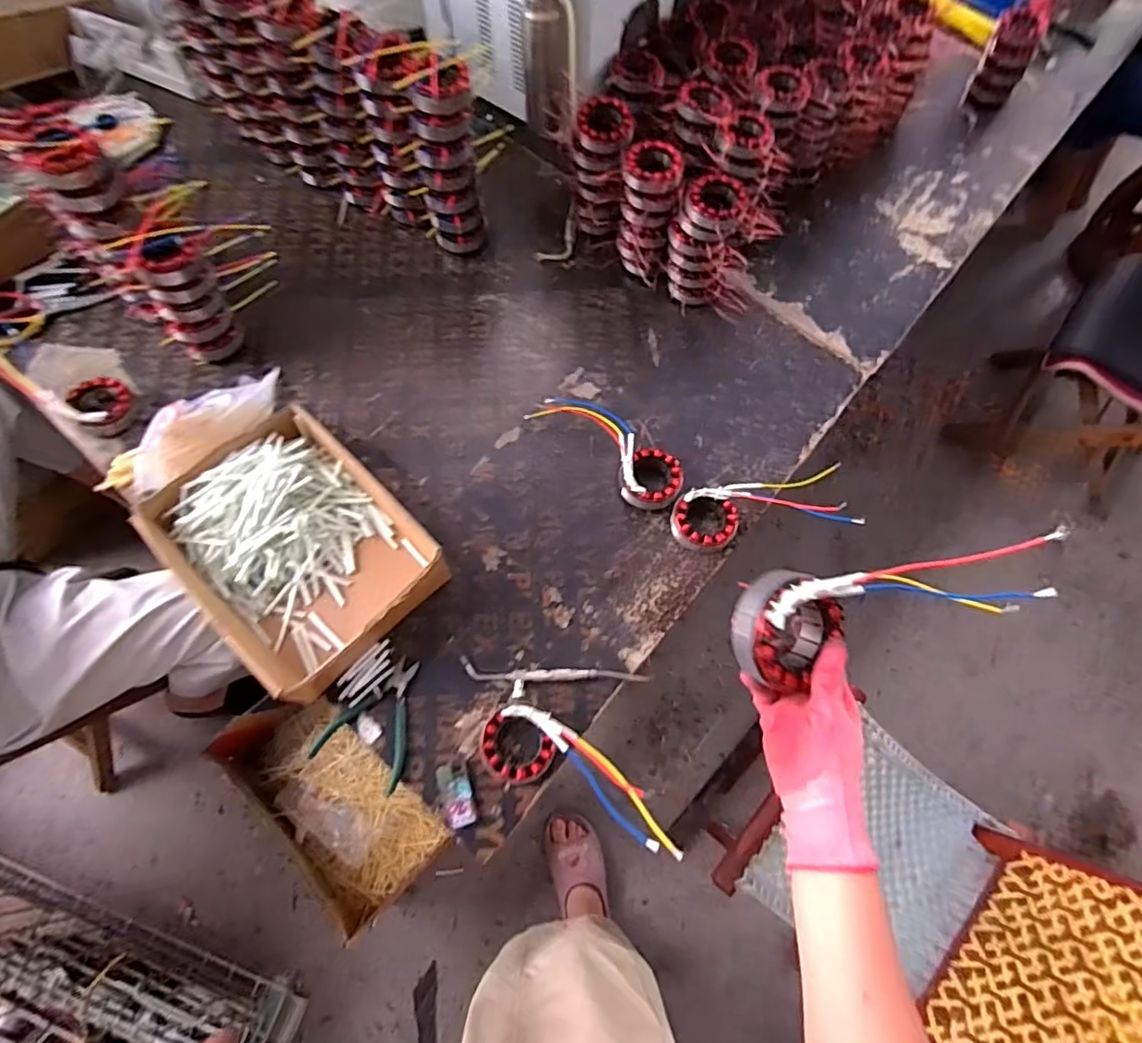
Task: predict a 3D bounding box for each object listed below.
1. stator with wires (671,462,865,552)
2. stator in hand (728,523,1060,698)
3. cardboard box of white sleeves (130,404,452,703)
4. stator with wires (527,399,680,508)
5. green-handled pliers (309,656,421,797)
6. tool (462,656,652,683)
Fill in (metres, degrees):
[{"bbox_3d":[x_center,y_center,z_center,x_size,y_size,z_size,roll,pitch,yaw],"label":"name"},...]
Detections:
[{"bbox_3d":[0.273,-0.016,0.841,0.262,0.046,0.082,-11,69,-7],"label":"stator with wires"},{"bbox_3d":[0.233,0.063,0.457,0.229,0.069,0.078,-15,69,-5],"label":"stator in hand"},{"bbox_3d":[-0.350,0.035,0.771,0.334,0.091,0.256,40,72,13],"label":"cardboard box of white sleeves"},{"bbox_3d":[0.051,-0.111,0.874,0.256,0.043,0.087,38,71,12],"label":"stator with wires"},{"bbox_3d":[-0.227,0.236,0.720,0.106,0.023,0.141,23,69,7],"label":"green-handled pliers"},{"bbox_3d":[-0.020,0.196,0.754,0.235,0.010,0.026,5,68,0],"label":"tool"}]

